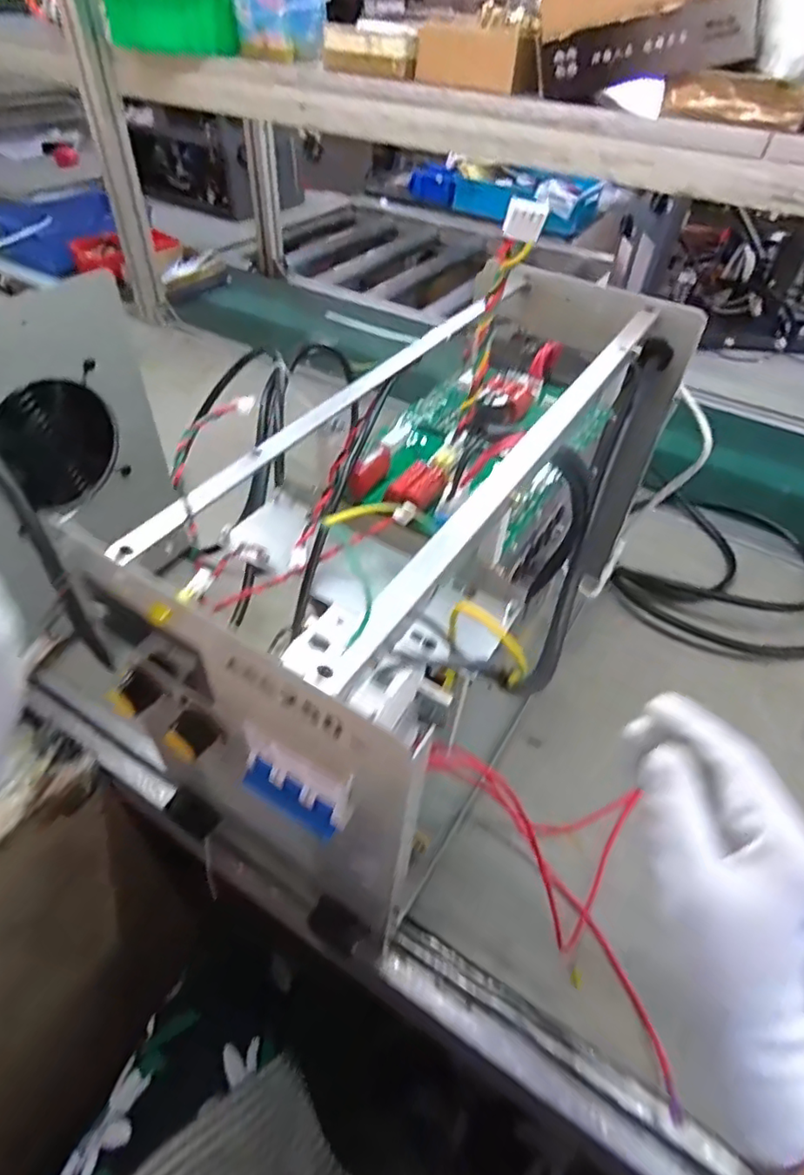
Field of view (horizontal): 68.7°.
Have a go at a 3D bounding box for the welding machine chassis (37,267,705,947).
[{"bbox_3d":[0.039,-0.016,0.468,0.178,0.298,0.477,28,49,20],"label":"welding machine chassis"}]

